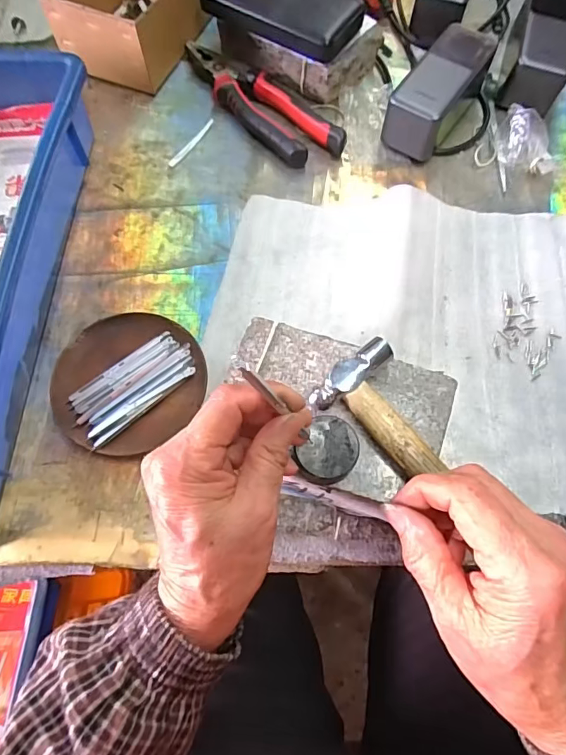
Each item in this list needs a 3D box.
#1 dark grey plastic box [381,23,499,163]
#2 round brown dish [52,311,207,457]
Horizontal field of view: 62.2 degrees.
[{"bbox_3d":[0.152,-0.278,0.462,0.055,0.057,0.128,33,72,11],"label":"dark grey plastic box"},{"bbox_3d":[-0.120,0.002,0.369,0.108,0.018,0.117,0,69,0],"label":"round brown dish"}]

